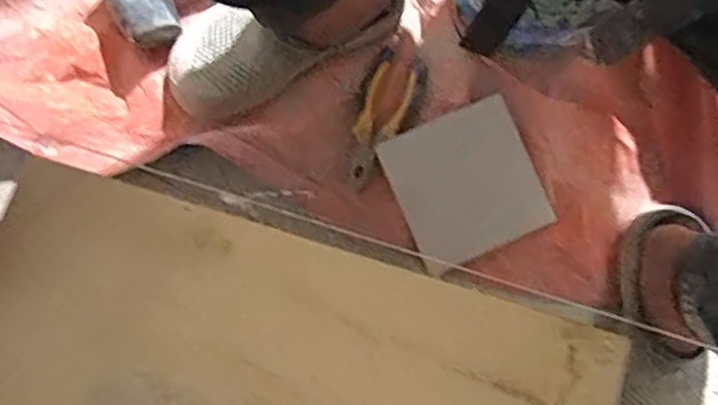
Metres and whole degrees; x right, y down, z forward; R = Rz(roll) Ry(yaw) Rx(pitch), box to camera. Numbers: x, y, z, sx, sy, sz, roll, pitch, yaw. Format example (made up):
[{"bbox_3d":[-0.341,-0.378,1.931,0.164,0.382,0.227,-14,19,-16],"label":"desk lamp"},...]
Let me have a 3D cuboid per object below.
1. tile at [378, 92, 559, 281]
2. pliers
[{"bbox_3d":[0.113,-0.020,0.720,0.146,0.007,0.147,-24,85,-5],"label":"tile"},{"bbox_3d":[0.024,-0.089,0.735,0.053,0.012,0.159,18,79,2],"label":"pliers"}]

